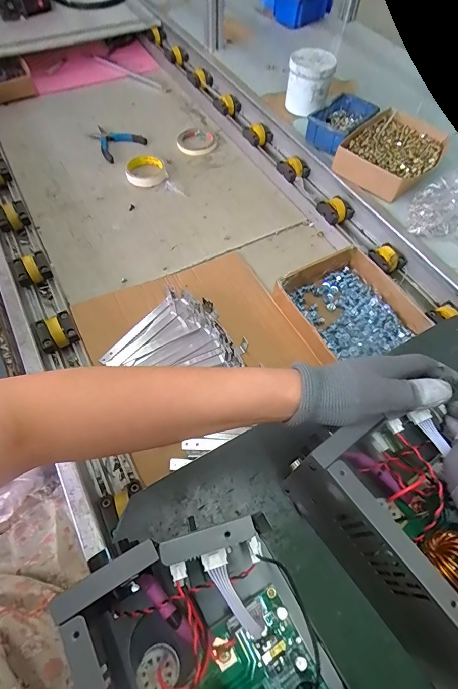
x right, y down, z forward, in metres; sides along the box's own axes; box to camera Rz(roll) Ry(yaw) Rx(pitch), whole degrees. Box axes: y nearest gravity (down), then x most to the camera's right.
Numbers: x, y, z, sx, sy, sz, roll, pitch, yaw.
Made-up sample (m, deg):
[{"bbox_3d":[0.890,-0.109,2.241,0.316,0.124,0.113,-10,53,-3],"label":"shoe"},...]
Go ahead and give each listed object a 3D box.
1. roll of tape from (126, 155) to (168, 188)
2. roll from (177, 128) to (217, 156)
[{"bbox_3d":[-0.185,-0.387,0.802,0.083,0.021,0.083,1,60,-2],"label":"roll of tape"},{"bbox_3d":[-0.078,-0.491,0.876,0.089,0.013,0.097,1,60,-2],"label":"roll"}]

